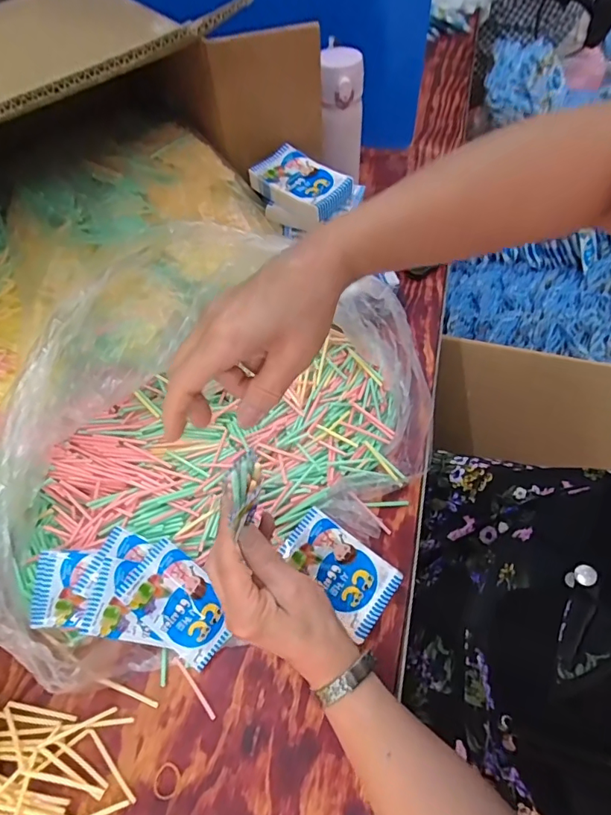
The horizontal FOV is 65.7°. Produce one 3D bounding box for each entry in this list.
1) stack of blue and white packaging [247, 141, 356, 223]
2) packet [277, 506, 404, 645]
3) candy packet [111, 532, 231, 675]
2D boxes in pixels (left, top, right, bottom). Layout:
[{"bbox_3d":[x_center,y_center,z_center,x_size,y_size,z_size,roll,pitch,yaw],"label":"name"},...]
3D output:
[{"bbox_3d":[-0.007,-0.274,0.574,0.118,0.022,0.070,34,68,21],"label":"stack of blue and white packaging"},{"bbox_3d":[0.030,0.156,0.452,0.107,0.027,0.067,35,68,19],"label":"packet"},{"bbox_3d":[-0.112,0.177,0.430,0.105,0.012,0.063,44,65,-2],"label":"candy packet"}]

